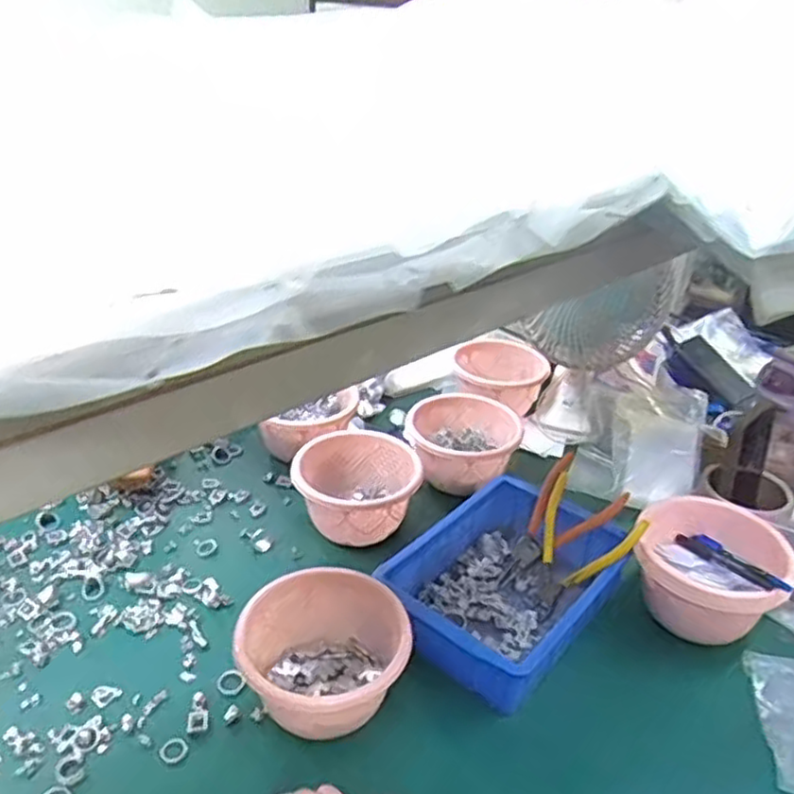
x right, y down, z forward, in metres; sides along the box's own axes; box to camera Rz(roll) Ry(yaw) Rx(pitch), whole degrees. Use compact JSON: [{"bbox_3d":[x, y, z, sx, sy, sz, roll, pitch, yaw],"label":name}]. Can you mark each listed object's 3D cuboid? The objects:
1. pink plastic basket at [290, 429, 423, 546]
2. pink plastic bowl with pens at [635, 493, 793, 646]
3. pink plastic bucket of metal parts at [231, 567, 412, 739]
[{"bbox_3d":[-0.050,0.112,0.865,0.155,0.092,0.150,-4,29,-12],"label":"pink plastic basket"},{"bbox_3d":[0.336,0.192,0.761,0.157,0.102,0.155,2,29,-1],"label":"pink plastic bowl with pens"},{"bbox_3d":[-0.064,0.237,0.639,0.146,0.092,0.133,2,29,-1],"label":"pink plastic bucket of metal parts"}]

